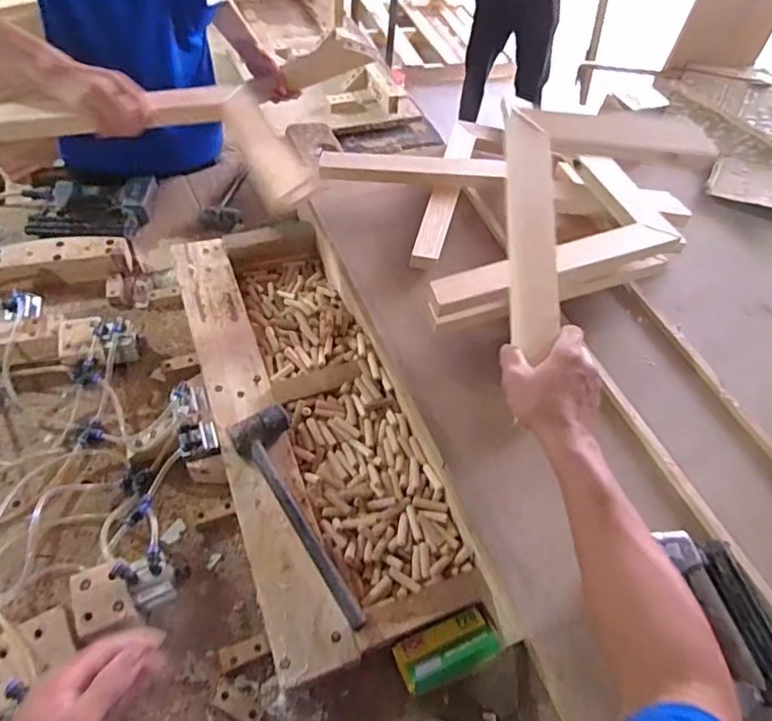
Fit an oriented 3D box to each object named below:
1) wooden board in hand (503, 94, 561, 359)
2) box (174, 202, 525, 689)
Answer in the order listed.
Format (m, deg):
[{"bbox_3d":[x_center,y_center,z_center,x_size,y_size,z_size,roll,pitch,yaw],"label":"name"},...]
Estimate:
[{"bbox_3d":[0.179,-0.167,0.661,0.056,0.030,0.336,-1,71,10],"label":"wooden board in hand"},{"bbox_3d":[-0.150,0.064,0.875,0.319,0.088,0.799,-14,57,-19],"label":"box"}]

